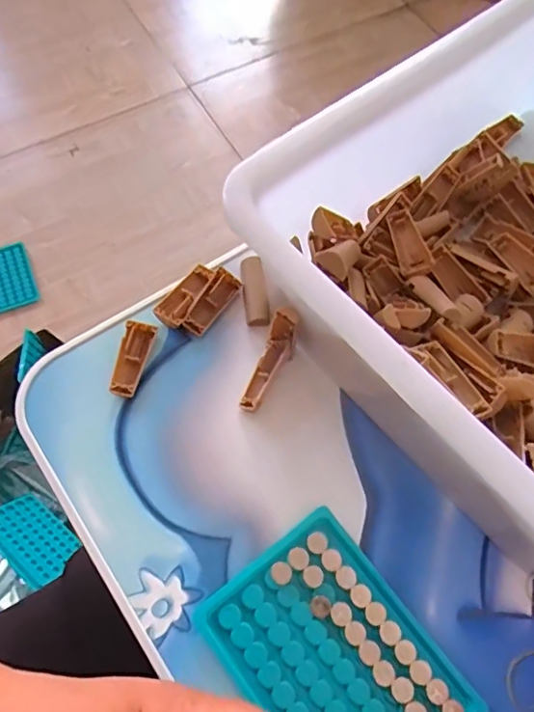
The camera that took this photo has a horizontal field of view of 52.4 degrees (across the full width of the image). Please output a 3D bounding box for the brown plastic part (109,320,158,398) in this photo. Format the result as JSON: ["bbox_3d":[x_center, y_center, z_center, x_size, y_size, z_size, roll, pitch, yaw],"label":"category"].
[{"bbox_3d":[-0.086,0.002,0.349,0.019,0.013,0.049,11,66,3],"label":"brown plastic part"}]

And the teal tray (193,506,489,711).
[{"bbox_3d":[0.037,0.161,0.285,0.093,0.011,0.130,-36,72,-16],"label":"teal tray"}]

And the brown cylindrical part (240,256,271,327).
[{"bbox_3d":[-0.009,-0.046,0.370,0.015,0.017,0.053,-6,66,-5],"label":"brown cylindrical part"}]

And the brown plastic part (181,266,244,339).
[{"bbox_3d":[-0.038,-0.036,0.369,0.020,0.008,0.049,40,72,-16],"label":"brown plastic part"}]

